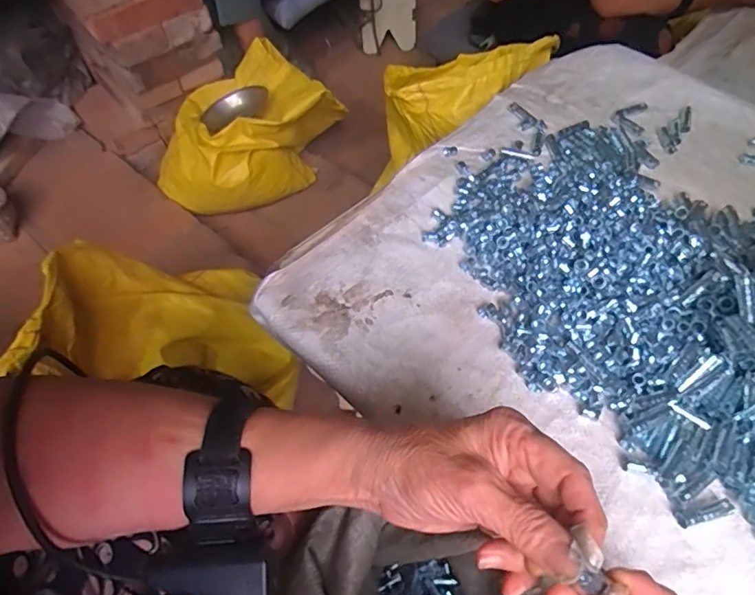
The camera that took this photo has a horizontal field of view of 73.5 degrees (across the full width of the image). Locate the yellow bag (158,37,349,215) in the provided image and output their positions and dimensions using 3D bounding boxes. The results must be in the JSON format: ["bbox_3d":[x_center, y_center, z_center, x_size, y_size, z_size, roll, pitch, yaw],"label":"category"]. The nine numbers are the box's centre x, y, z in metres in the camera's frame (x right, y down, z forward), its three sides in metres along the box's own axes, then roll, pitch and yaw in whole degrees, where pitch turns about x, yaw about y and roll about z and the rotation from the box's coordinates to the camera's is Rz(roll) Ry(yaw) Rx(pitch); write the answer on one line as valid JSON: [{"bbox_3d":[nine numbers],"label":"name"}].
[{"bbox_3d":[-0.303,-0.380,1.171,0.422,0.215,0.289,-39,63,-22],"label":"yellow bag"}]

